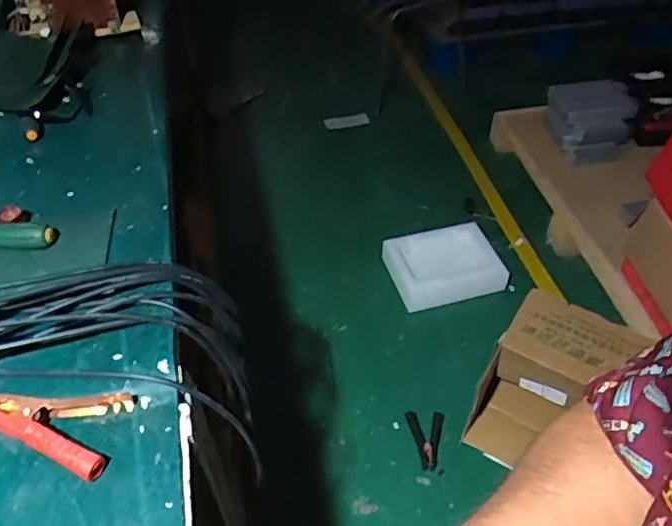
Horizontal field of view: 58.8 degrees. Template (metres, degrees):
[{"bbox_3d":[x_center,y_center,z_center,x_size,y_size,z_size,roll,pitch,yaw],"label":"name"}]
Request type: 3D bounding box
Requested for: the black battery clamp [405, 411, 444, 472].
[{"bbox_3d":[0.201,0.405,1.389,0.086,0.031,0.141,10,47,8],"label":"black battery clamp"}]

